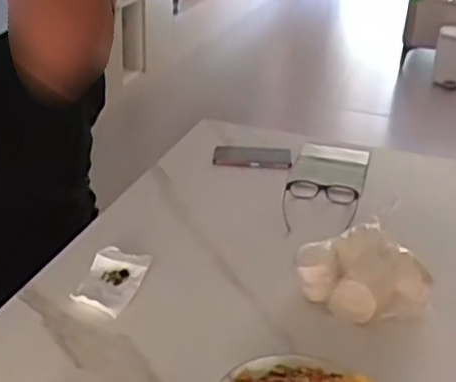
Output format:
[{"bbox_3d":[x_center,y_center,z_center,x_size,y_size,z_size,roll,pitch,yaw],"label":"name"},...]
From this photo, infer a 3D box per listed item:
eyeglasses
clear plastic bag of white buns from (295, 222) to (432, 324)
[{"bbox_3d":[0.172,0.024,1.292,0.143,0.036,0.178,8,27,8],"label":"eyeglasses"},{"bbox_3d":[0.198,0.119,1.023,0.195,0.103,0.122,-1,27,-9],"label":"clear plastic bag of white buns"}]

